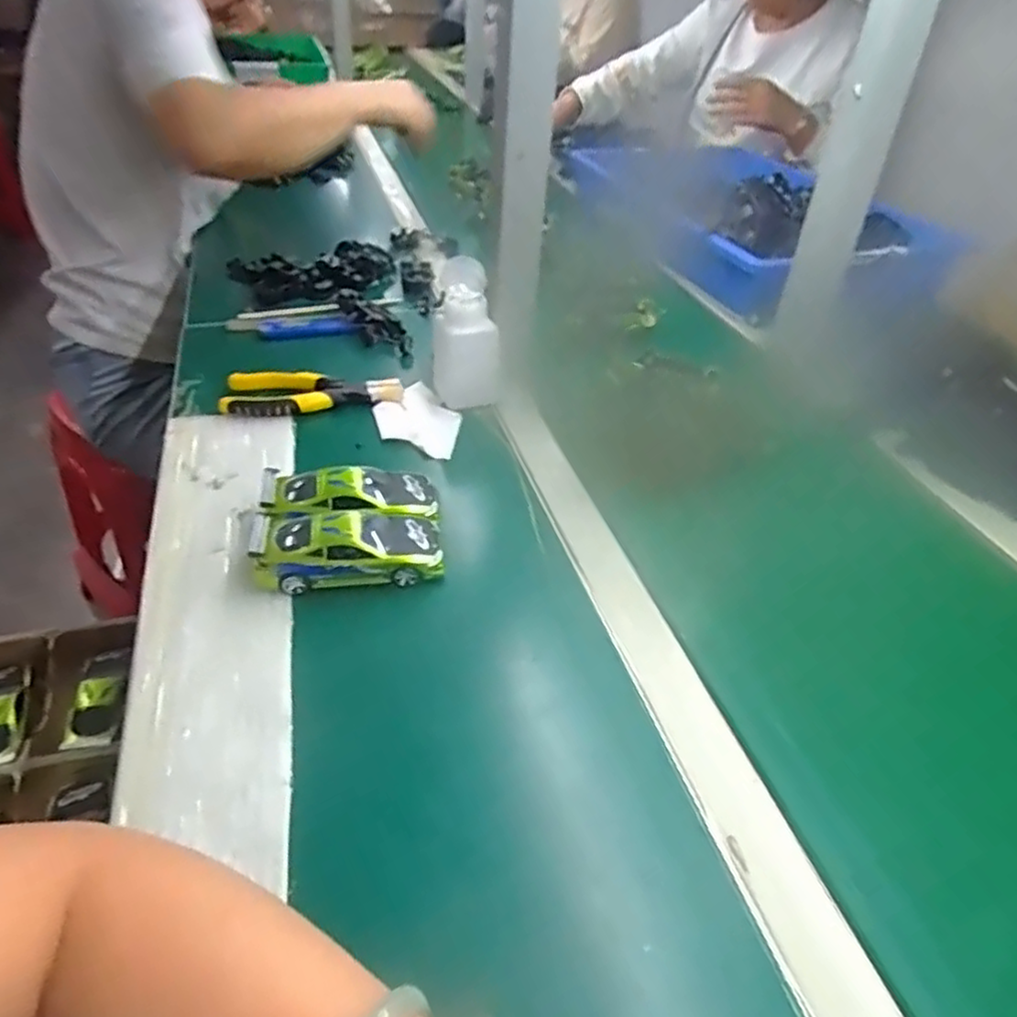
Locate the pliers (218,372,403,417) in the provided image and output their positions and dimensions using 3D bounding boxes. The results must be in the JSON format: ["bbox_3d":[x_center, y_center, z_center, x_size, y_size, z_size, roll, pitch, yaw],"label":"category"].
[{"bbox_3d":[-0.188,-0.111,0.689,0.164,0.023,0.055,-4,40,-10],"label":"pliers"}]

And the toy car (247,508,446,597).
[{"bbox_3d":[-0.114,0.022,0.503,0.129,0.040,0.057,-5,40,-11],"label":"toy car"}]

